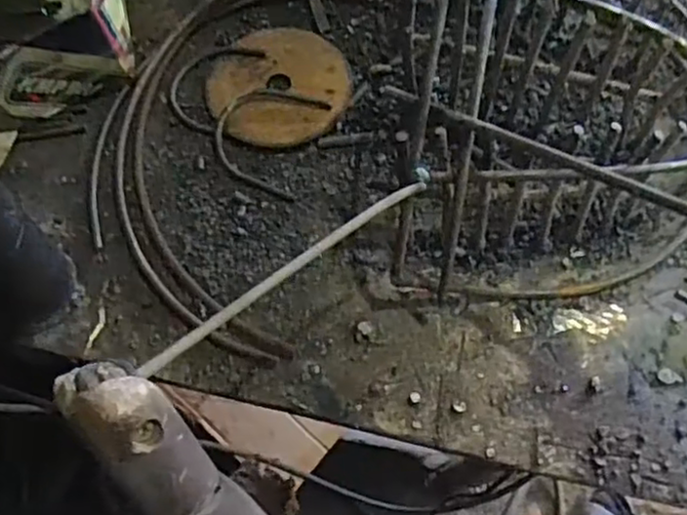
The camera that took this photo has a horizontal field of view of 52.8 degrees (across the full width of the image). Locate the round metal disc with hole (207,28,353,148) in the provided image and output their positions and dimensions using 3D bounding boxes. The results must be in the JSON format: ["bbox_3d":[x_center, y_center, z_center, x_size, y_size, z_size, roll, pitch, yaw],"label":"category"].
[{"bbox_3d":[-0.040,-0.108,0.431,0.086,0.008,0.085,0,71,-1],"label":"round metal disc with hole"}]

